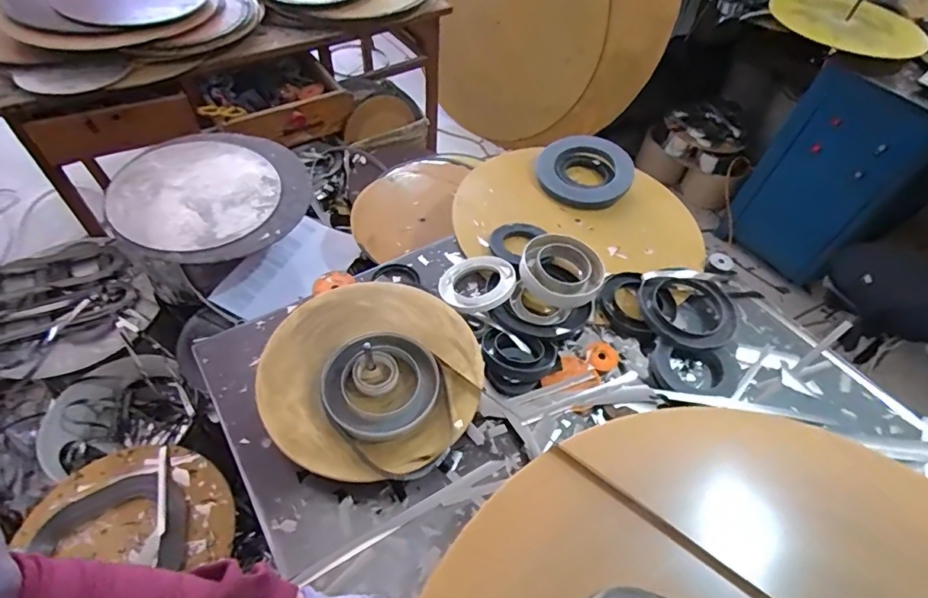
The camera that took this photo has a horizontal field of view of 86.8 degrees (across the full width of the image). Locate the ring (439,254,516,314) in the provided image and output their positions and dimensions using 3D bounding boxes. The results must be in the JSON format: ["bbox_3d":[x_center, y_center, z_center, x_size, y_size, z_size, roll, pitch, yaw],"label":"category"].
[{"bbox_3d":[0.020,-0.025,0.785,0.123,0.016,0.123,-11,44,10],"label":"ring"}]

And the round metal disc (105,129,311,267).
[{"bbox_3d":[-0.491,-0.219,0.962,0.336,0.058,0.344,2,52,-3],"label":"round metal disc"}]

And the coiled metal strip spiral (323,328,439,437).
[{"bbox_3d":[-0.106,0.105,0.630,0.146,0.023,0.141,-10,54,-12],"label":"coiled metal strip spiral"}]

